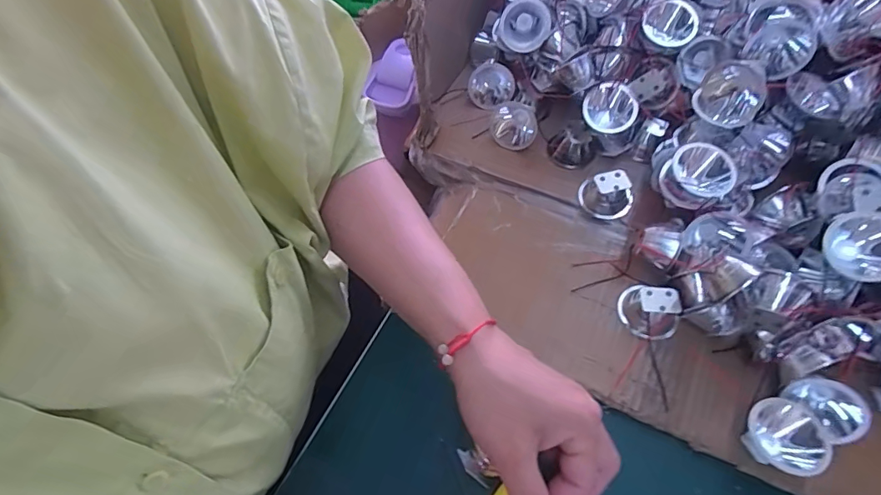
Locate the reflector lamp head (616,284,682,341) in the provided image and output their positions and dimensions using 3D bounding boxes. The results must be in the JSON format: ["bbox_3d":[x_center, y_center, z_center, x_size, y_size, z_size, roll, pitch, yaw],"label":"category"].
[{"bbox_3d":[0.154,0.047,0.343,0.043,0.024,0.036,24,62,15],"label":"reflector lamp head"}]

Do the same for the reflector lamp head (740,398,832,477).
[{"bbox_3d":[0.214,0.119,0.291,0.036,0.034,0.042,7,59,5],"label":"reflector lamp head"}]

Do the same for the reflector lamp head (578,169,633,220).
[{"bbox_3d":[0.140,-0.046,0.395,0.043,0.032,0.033,23,61,14],"label":"reflector lamp head"}]

